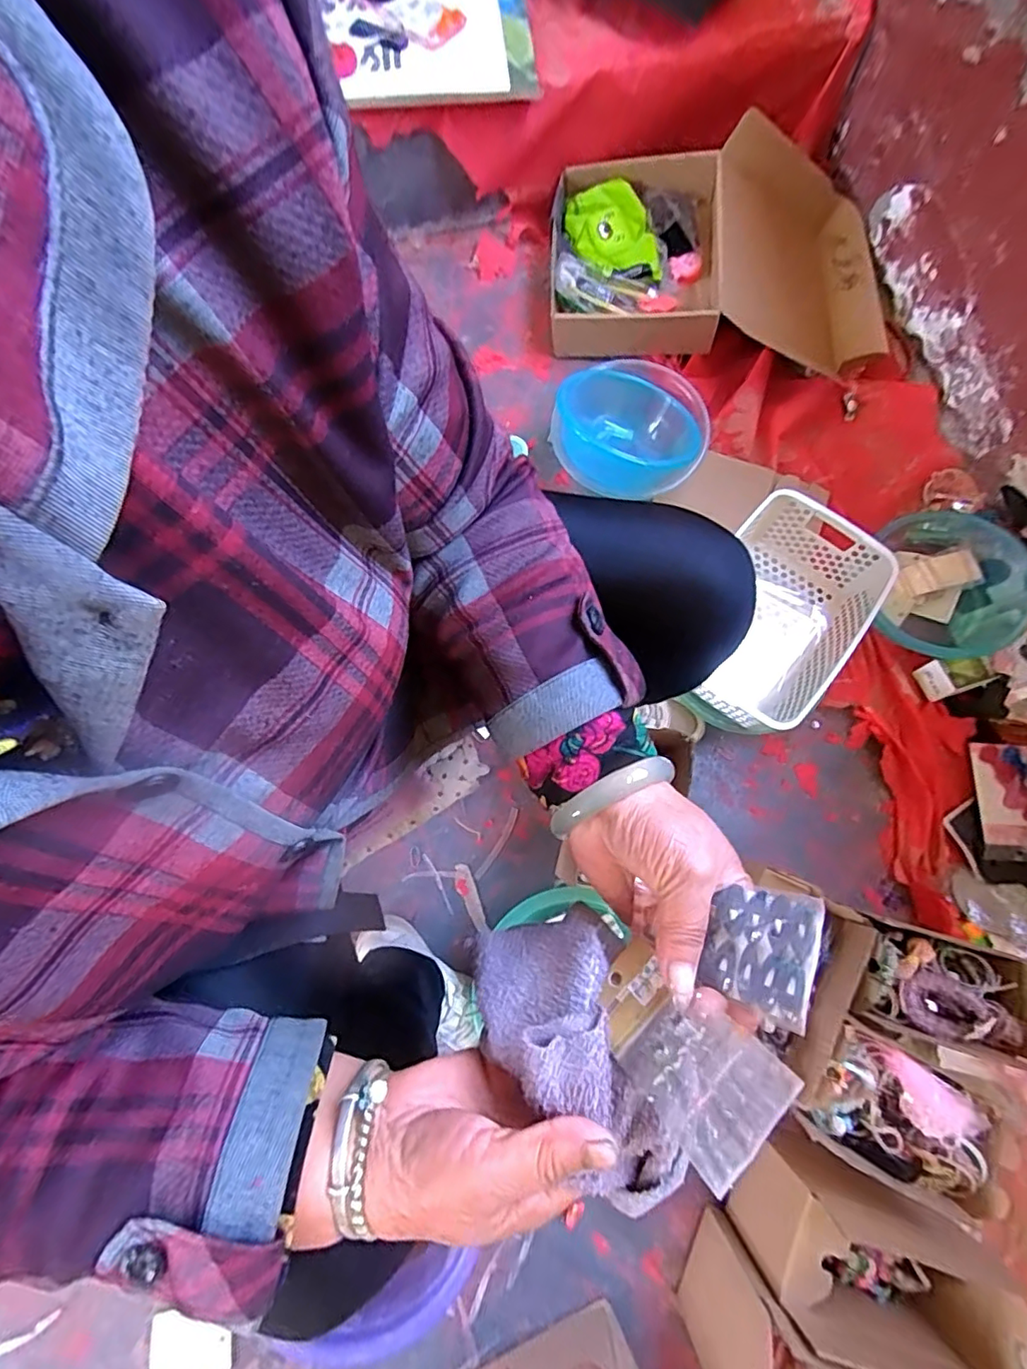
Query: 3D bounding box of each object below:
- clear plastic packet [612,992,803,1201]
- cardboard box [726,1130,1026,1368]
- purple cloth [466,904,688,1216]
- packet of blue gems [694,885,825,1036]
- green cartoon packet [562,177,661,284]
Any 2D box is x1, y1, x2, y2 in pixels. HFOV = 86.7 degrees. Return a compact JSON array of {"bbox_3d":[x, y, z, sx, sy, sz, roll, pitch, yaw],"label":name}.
[{"bbox_3d":[0.077,0.161,0.229,0.009,0.069,0.048,44,78,-16],"label":"clear plastic packet"},{"bbox_3d":[0.373,0.600,0.581,0.194,0.181,0.123,23,78,4],"label":"cardboard box"},{"bbox_3d":[0.026,0.164,0.267,0.075,0.054,0.138,-38,43,-8],"label":"purple cloth"},{"bbox_3d":[0.112,0.120,0.250,0.005,0.051,0.052,36,67,-25],"label":"packet of blue gems"},{"bbox_3d":[0.172,-0.776,0.958,0.132,0.057,0.204,-9,78,-3],"label":"green cartoon packet"}]

